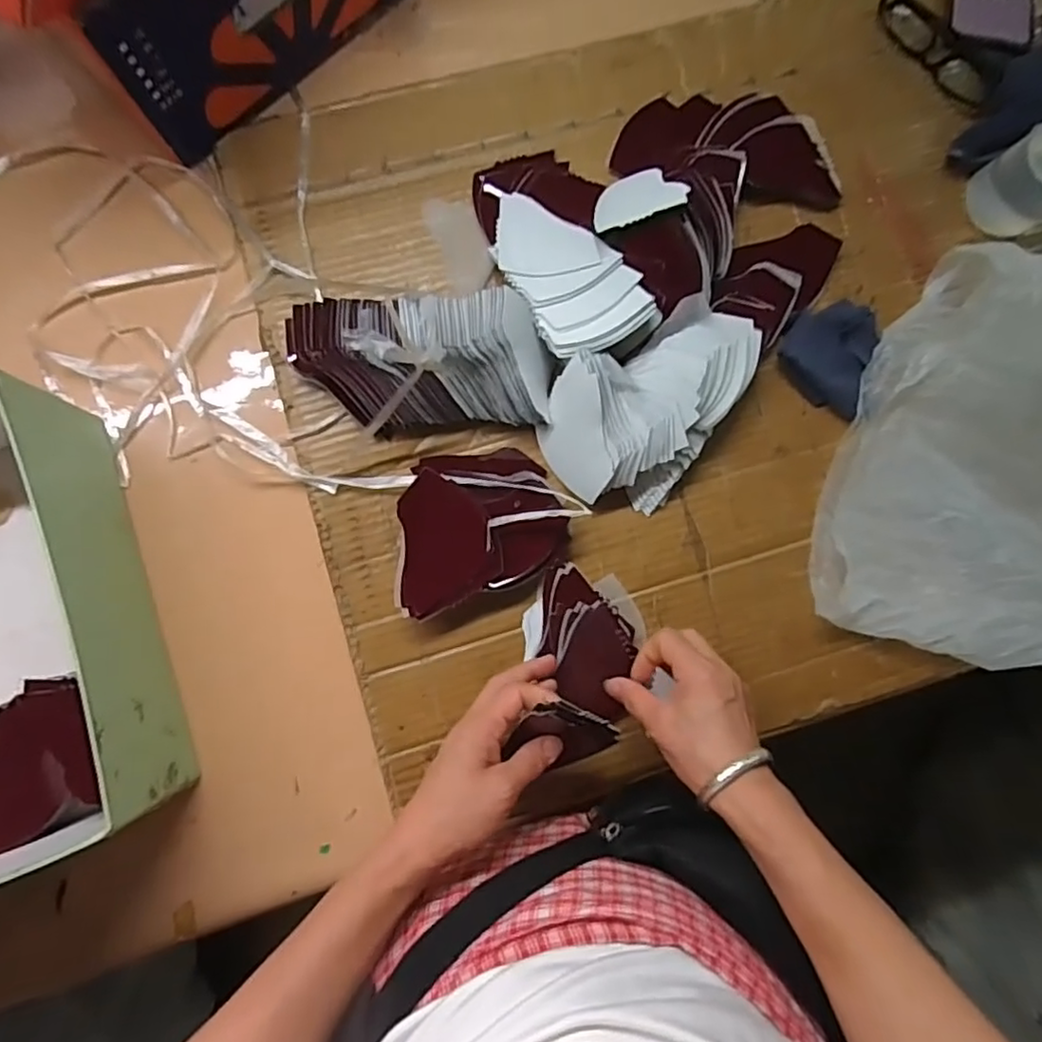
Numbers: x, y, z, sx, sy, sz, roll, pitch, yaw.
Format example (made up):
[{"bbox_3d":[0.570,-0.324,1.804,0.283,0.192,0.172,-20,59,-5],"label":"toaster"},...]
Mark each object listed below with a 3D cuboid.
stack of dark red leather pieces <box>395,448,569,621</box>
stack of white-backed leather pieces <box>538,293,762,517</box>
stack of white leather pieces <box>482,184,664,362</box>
[{"bbox_3d":[-0.031,0.004,0.478,0.128,0.038,0.117,-8,84,-3],"label":"stack of dark red leather pieces"},{"bbox_3d":[0.100,-0.099,0.487,0.120,0.058,0.176,35,83,2],"label":"stack of white-backed leather pieces"},{"bbox_3d":[0.032,-0.198,0.495,0.083,0.048,0.164,-31,86,-5],"label":"stack of white leather pieces"}]

